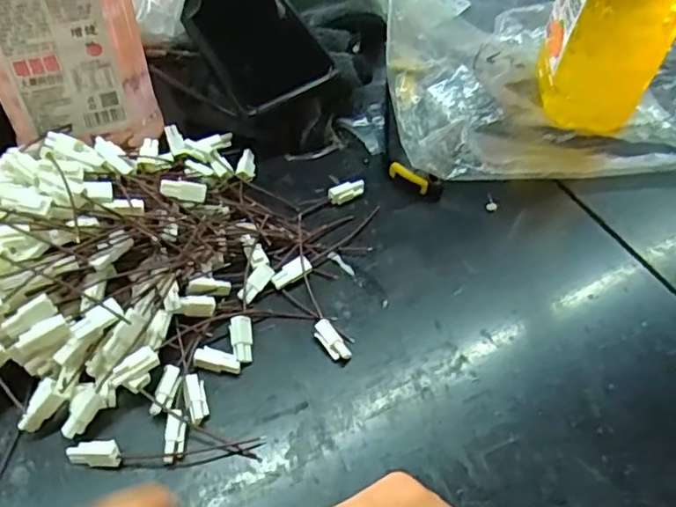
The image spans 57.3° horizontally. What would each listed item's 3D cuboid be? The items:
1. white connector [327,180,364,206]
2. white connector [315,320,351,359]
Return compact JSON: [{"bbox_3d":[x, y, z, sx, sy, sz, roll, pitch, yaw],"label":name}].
[{"bbox_3d":[0.006,-0.041,0.417,0.025,0.010,0.010,-24,56,-20],"label":"white connector"},{"bbox_3d":[-0.003,0.050,0.352,0.012,0.008,0.026,-30,59,-24],"label":"white connector"}]

